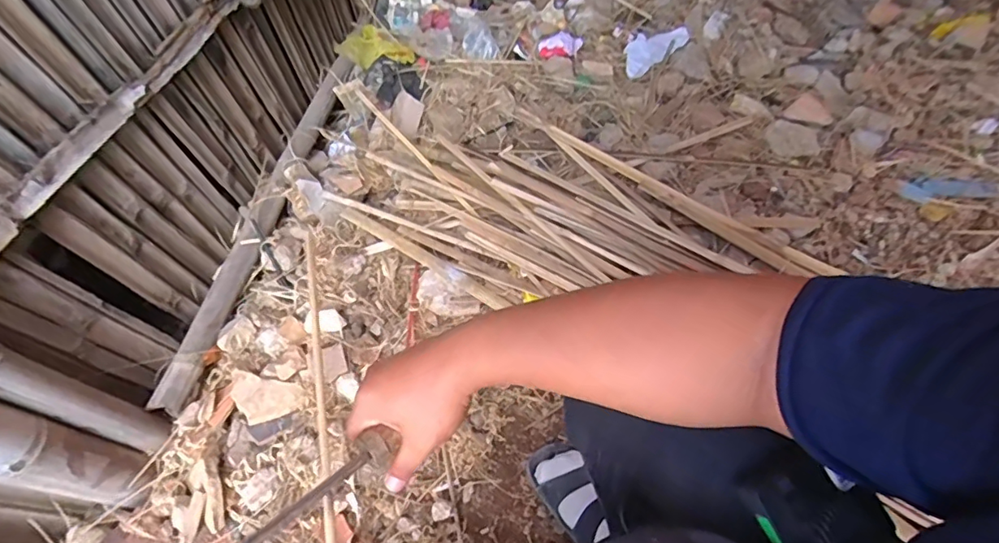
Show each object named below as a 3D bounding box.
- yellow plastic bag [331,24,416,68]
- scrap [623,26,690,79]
[{"bbox_3d":[-0.298,-0.532,1.236,0.181,0.038,0.110,33,64,23],"label":"yellow plastic bag"},{"bbox_3d":[0.346,-0.520,1.211,0.184,0.037,0.111,-33,60,-18],"label":"scrap"}]

